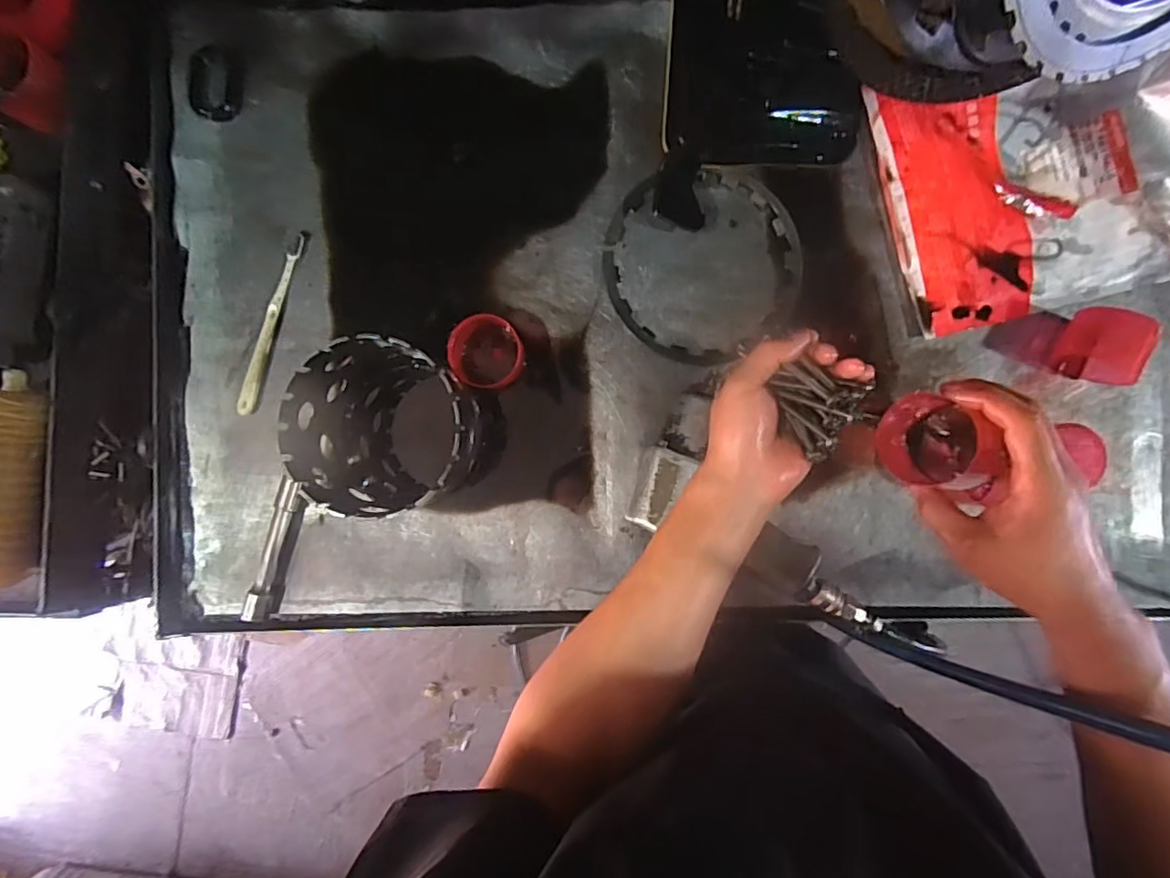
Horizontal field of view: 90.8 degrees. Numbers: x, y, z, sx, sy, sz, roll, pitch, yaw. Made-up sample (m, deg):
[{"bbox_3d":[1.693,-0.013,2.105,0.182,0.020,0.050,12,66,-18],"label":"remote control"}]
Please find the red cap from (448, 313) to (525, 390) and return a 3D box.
[{"bbox_3d":[-0.090,-0.081,0.544,0.062,0.045,0.065,0,88,2],"label":"red cap"}]

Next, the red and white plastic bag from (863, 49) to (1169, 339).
[{"bbox_3d":[0.445,-0.249,0.508,0.304,0.107,0.243,-11,88,2],"label":"red and white plastic bag"}]

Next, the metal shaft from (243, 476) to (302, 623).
[{"bbox_3d":[-0.298,0.106,0.553,0.019,0.025,0.137,12,89,2],"label":"metal shaft"}]

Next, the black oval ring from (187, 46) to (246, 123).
[{"bbox_3d":[-0.355,-0.341,0.555,0.048,0.014,0.065,12,89,2],"label":"black oval ring"}]

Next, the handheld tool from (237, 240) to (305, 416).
[{"bbox_3d":[-0.306,-0.112,0.560,0.018,0.015,0.179,13,89,2],"label":"handheld tool"}]

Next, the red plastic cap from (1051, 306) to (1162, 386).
[{"bbox_3d":[0.474,-0.087,0.525,0.055,0.044,0.064,17,89,3],"label":"red plastic cap"}]

